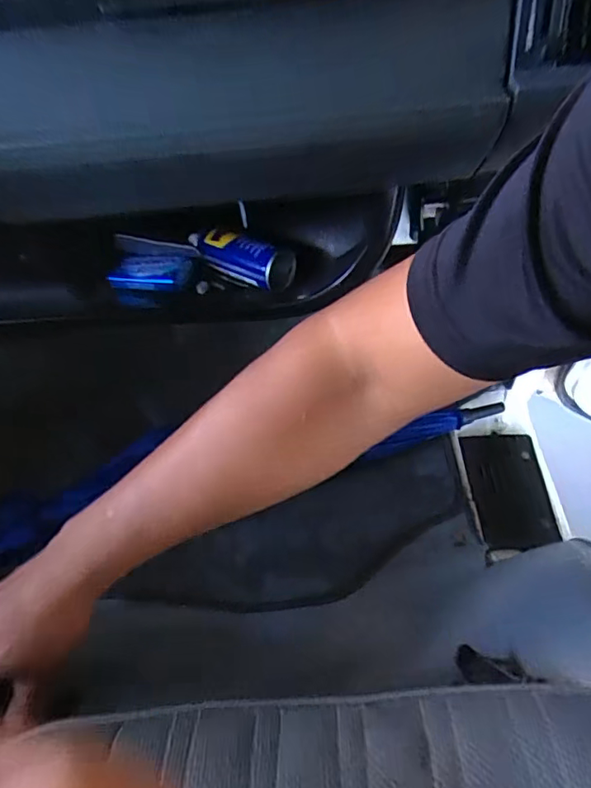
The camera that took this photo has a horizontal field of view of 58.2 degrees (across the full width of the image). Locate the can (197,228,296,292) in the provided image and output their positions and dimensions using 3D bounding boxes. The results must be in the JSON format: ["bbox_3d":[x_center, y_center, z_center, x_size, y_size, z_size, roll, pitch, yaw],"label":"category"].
[{"bbox_3d":[-0.053,-0.144,0.545,0.114,0.041,0.041,24,60,22],"label":"can"}]

